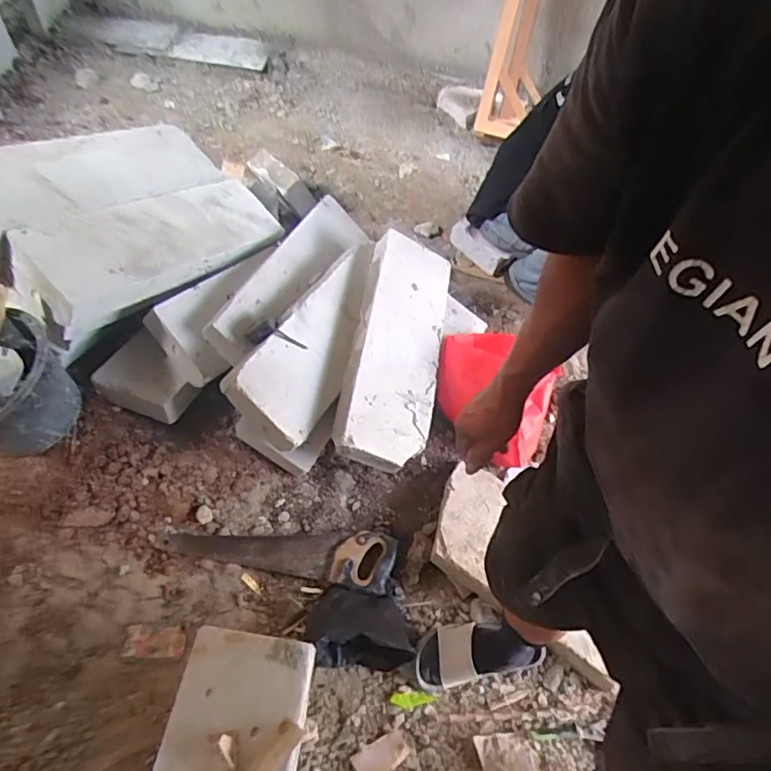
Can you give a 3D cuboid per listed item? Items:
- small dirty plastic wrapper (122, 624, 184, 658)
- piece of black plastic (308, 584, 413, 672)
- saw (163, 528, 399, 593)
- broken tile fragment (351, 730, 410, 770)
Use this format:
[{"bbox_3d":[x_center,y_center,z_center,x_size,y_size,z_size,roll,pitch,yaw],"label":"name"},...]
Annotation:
[{"bbox_3d":[-0.461,0.510,1.044,0.115,0.012,0.058,3,55,-4],"label":"small dirty plastic wrapper"},{"bbox_3d":[-0.050,0.483,1.055,0.208,0.117,0.148,7,55,-1],"label":"piece of black plastic"},{"bbox_3d":[-0.218,0.349,1.152,0.473,0.035,0.125,11,55,2],"label":"saw"},{"bbox_3d":[-0.008,0.688,0.968,0.097,0.007,0.059,-28,62,-23],"label":"broken tile fragment"}]

